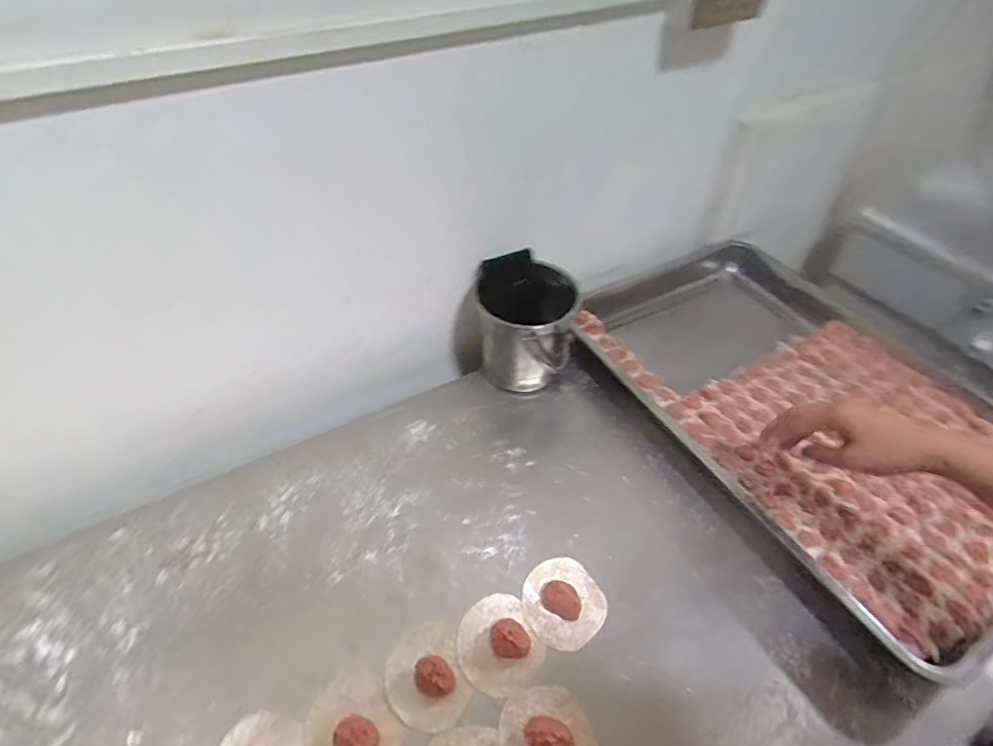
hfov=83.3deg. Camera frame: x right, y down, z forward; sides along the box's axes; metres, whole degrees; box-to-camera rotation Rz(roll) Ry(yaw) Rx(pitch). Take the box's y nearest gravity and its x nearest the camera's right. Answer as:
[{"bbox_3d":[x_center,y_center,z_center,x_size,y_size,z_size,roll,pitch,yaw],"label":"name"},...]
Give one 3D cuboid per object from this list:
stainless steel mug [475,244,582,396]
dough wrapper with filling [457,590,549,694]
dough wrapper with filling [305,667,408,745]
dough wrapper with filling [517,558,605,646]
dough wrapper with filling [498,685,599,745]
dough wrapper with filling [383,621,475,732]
[{"bbox_3d":[0.037,-0.056,0.734,0.119,0.153,0.118,3,46,1],"label":"stainless steel mug"},{"bbox_3d":[0.001,0.252,0.526,0.076,0.021,0.083,1,46,-1],"label":"dough wrapper with filling"},{"bbox_3d":[-0.125,0.299,0.476,0.074,0.022,0.084,-29,54,-26],"label":"dough wrapper with filling"},{"bbox_3d":[0.067,0.221,0.553,0.081,0.027,0.082,1,46,-1],"label":"dough wrapper with filling"},{"bbox_3d":[0.045,0.309,0.471,0.076,0.024,0.085,-21,50,-20],"label":"dough wrapper with filling"},{"bbox_3d":[-0.065,0.272,0.505,0.071,0.021,0.088,-15,49,-16],"label":"dough wrapper with filling"}]

